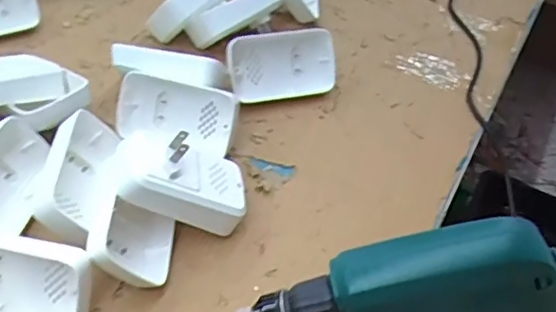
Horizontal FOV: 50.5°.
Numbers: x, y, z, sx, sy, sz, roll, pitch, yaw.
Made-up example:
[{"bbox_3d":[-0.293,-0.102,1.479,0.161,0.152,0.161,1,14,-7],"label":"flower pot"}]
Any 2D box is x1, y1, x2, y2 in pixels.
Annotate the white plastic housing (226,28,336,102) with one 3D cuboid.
[{"bbox_3d":[0.004,-0.078,0.523,0.093,0.059,0.031,-10,31,-14],"label":"white plastic housing"}]

